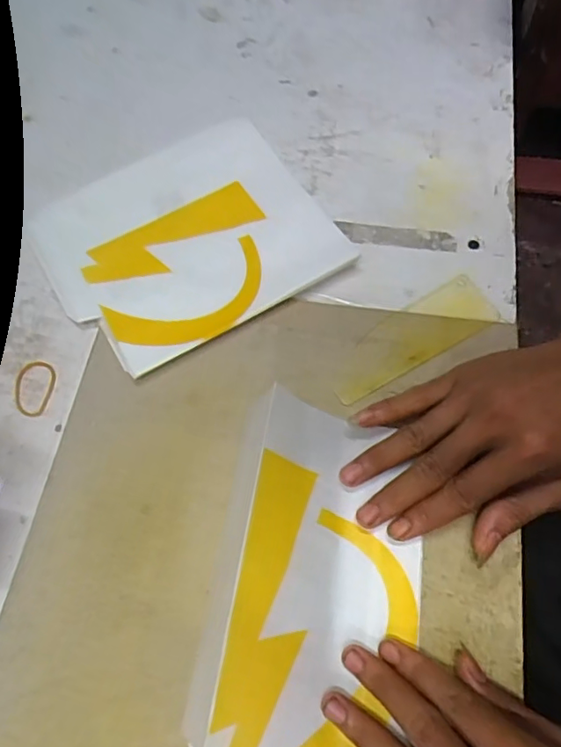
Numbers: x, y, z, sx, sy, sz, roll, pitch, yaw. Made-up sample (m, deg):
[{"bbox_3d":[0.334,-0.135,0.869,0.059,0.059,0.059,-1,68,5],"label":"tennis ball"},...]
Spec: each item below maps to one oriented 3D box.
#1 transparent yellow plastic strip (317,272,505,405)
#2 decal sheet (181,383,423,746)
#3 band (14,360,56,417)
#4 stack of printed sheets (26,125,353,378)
[{"bbox_3d":[0.085,-0.024,0.366,0.121,0.004,0.041,-29,66,-10],"label":"transparent yellow plastic strip"},{"bbox_3d":[0.020,0.105,0.281,0.105,0.055,0.189,6,65,6],"label":"decal sheet"},{"bbox_3d":[-0.163,0.009,0.363,0.027,0.004,0.038,2,65,5],"label":"band"},{"bbox_3d":[-0.073,-0.105,0.405,0.193,0.013,0.187,-28,66,-10],"label":"stack of printed sheets"}]

